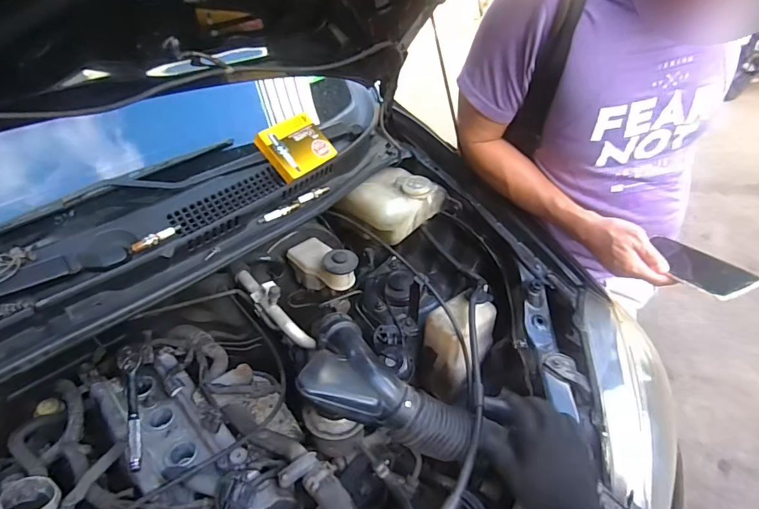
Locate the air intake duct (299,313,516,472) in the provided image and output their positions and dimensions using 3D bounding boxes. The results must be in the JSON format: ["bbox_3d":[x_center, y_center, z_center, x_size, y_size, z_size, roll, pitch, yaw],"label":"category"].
[{"bbox_3d":[0.012,0.205,0.632,0.263,0.096,0.185,30,21,-2],"label":"air intake duct"}]

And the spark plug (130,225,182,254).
[{"bbox_3d":[-0.308,-0.023,0.605,0.015,0.016,0.077,29,49,24],"label":"spark plug"}]

